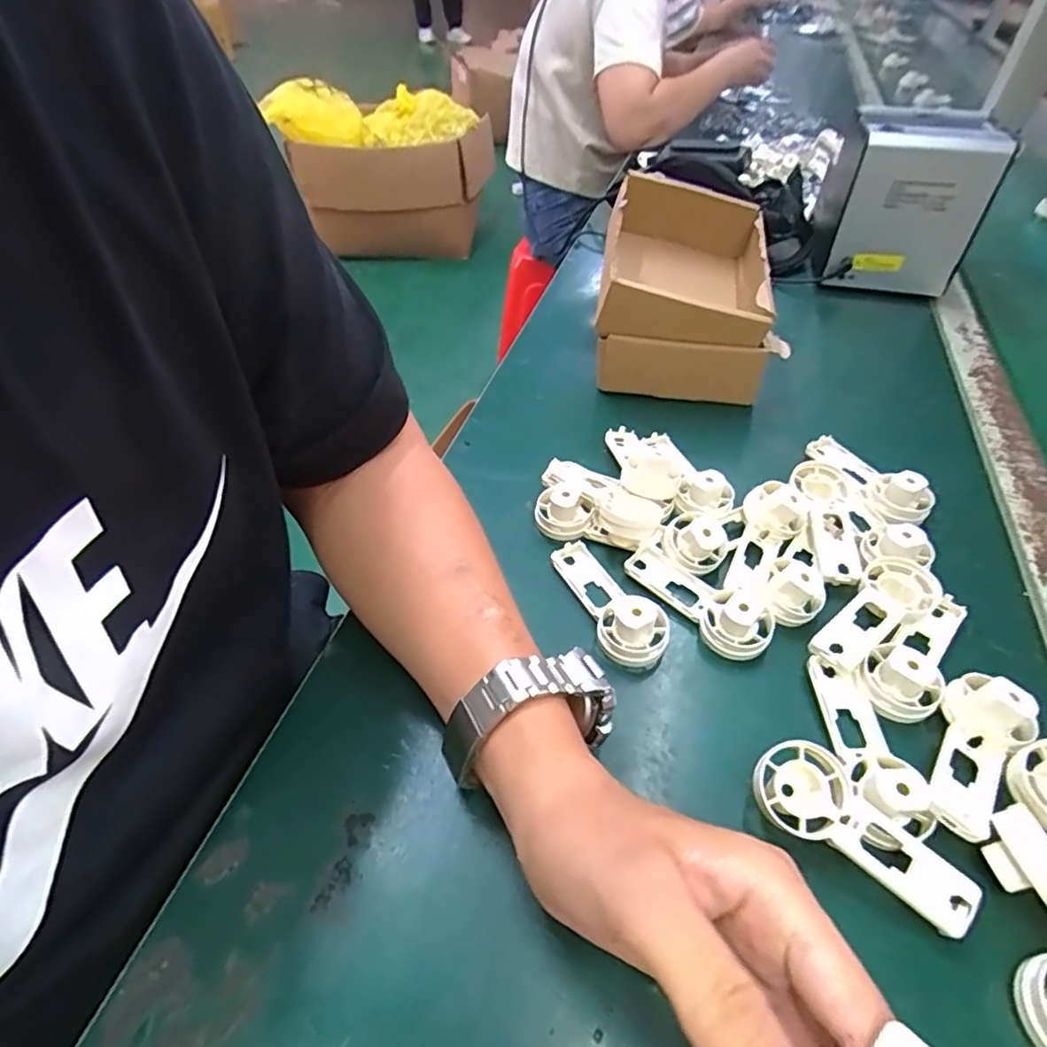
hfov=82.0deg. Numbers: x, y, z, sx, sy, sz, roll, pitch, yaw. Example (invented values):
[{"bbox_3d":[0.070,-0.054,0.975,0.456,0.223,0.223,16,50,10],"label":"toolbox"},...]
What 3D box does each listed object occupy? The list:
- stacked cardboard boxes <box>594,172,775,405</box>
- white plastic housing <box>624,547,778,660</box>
[{"bbox_3d":[0.136,-0.210,0.532,0.137,0.114,0.183,6,47,5],"label":"stacked cardboard boxes"},{"bbox_3d":[0.102,0.042,0.357,0.092,0.025,0.035,33,55,29],"label":"white plastic housing"}]

